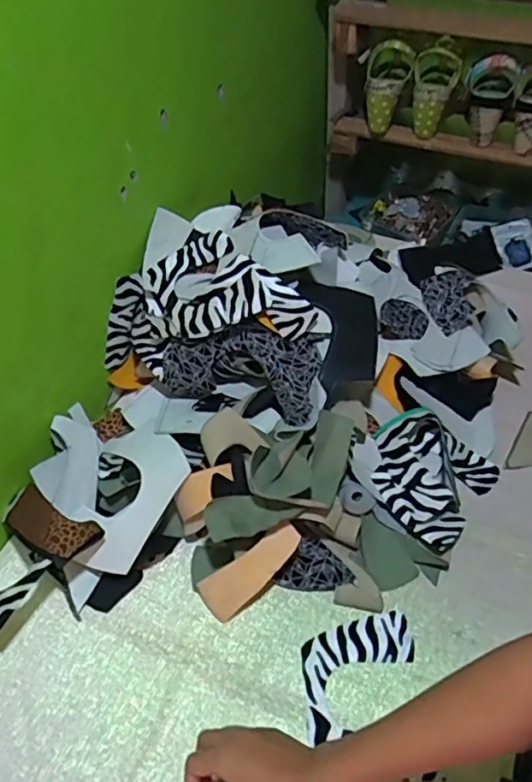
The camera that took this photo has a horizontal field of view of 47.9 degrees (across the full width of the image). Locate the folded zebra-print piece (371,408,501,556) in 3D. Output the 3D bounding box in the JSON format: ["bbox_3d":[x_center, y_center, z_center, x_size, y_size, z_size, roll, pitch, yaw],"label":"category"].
[{"bbox_3d":[0.199,0.099,0.744,0.144,0.065,0.156,30,57,25],"label":"folded zebra-print piece"}]

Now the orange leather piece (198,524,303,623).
[{"bbox_3d":[-0.013,0.202,0.672,0.127,0.008,0.048,-35,86,-1],"label":"orange leather piece"}]

